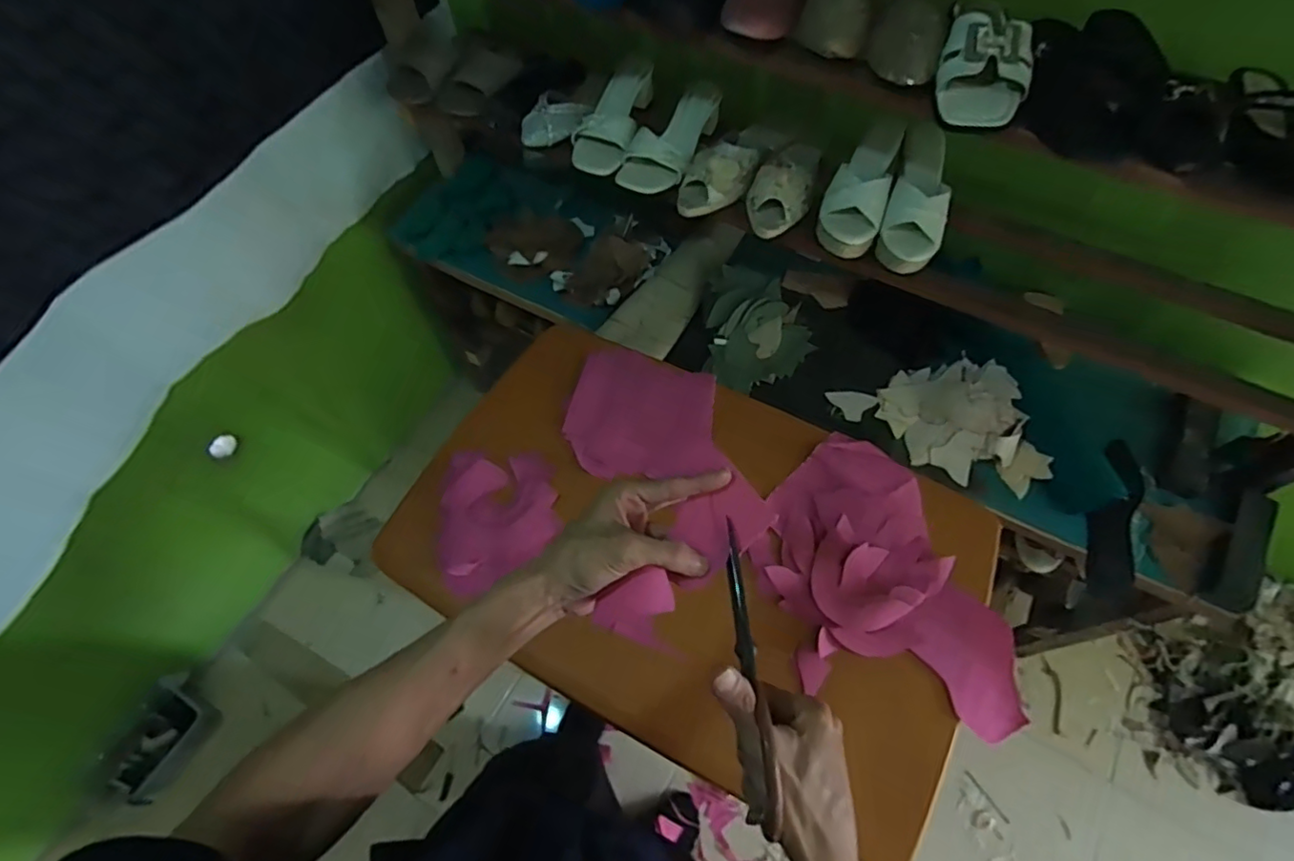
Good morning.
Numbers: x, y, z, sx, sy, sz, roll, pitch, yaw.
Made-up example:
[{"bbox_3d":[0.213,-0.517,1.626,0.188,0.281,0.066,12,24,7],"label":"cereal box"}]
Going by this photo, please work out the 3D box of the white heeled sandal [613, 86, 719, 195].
[{"bbox_3d":[0.048,-0.447,0.935,0.093,0.065,0.222,35,81,18],"label":"white heeled sandal"}]

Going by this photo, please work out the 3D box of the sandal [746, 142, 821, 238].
[{"bbox_3d":[0.203,-0.366,0.887,0.088,0.058,0.202,19,63,11],"label":"sandal"}]

